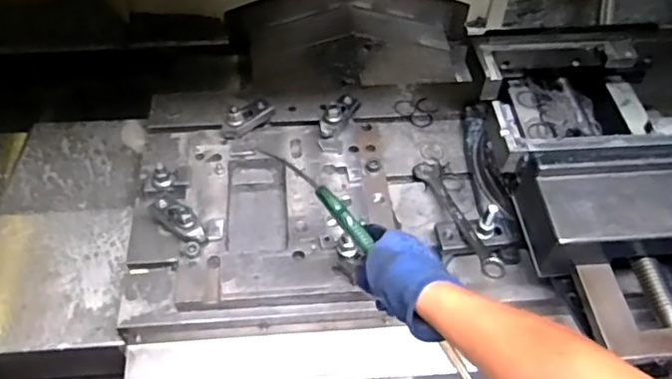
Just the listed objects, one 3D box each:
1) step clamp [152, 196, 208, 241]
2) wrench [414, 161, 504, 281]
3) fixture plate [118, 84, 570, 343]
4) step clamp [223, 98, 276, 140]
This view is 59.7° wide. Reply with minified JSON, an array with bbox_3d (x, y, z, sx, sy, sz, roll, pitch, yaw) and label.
[{"bbox_3d":[-0.245,0.045,0.903,0.106,0.047,0.038,32,57,22],"label":"step clamp"},{"bbox_3d":[0.194,0.041,0.945,0.048,0.024,0.284,-11,38,-10],"label":"wrench"},{"bbox_3d":[-0.027,-0.003,1.010,0.626,0.110,0.484,-5,52,-5],"label":"fixture plate"},{"bbox_3d":[-0.157,-0.129,1.041,0.036,0.052,0.097,38,60,25],"label":"step clamp"}]

